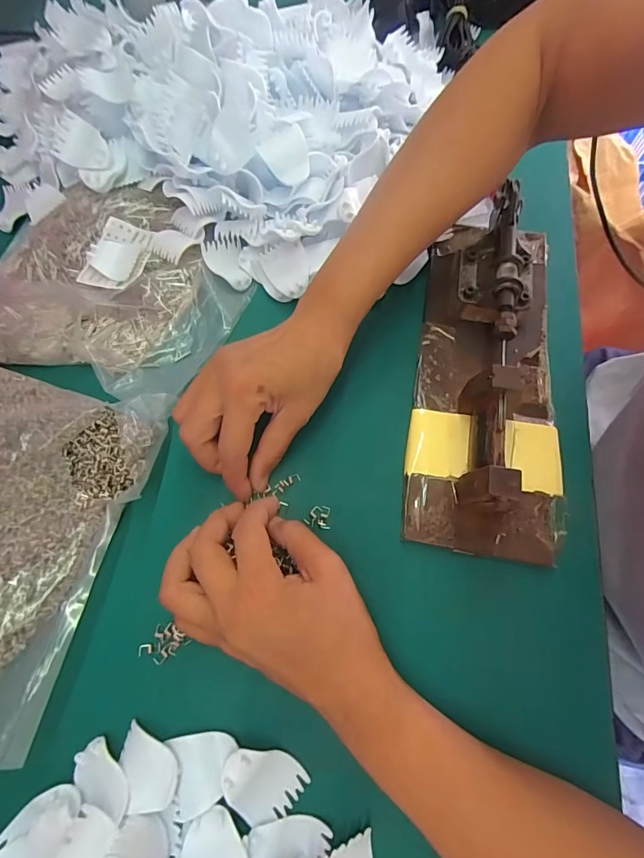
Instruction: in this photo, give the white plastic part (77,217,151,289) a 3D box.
[{"bbox_3d":[-0.179,-0.154,0.357,0.047,0.010,0.066,12,70,6],"label":"white plastic part"}]

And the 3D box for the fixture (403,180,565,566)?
[{"bbox_3d":[0.128,-0.053,0.300,0.108,0.053,0.275,8,70,5],"label":"fixture"}]

